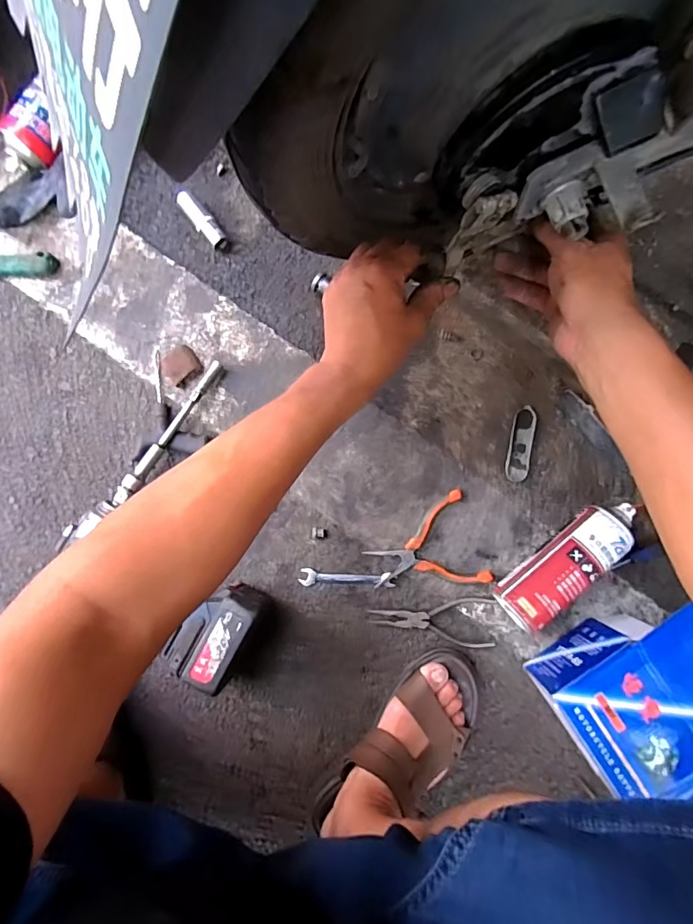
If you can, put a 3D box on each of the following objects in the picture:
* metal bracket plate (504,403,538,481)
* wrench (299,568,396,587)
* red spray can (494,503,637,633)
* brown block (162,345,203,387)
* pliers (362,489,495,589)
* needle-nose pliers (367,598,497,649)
[{"bbox_3d":[0.222,-0.023,0.600,0.030,0.007,0.094,10,86,2],"label":"metal bracket plate"},{"bbox_3d":[0.001,0.147,0.596,0.119,0.009,0.020,2,85,1],"label":"wrench"},{"bbox_3d":[0.255,0.116,0.557,0.174,0.072,0.062,-43,86,-1],"label":"red spray can"},{"bbox_3d":[-0.216,-0.127,0.610,0.046,0.020,0.045,-40,86,-2],"label":"brown block"},{"bbox_3d":[0.096,0.114,0.587,0.137,0.019,0.116,-21,85,-1],"label":"pliers"},{"bbox_3d":[0.105,0.192,0.582,0.151,0.008,0.060,6,85,2],"label":"needle-nose pliers"}]

